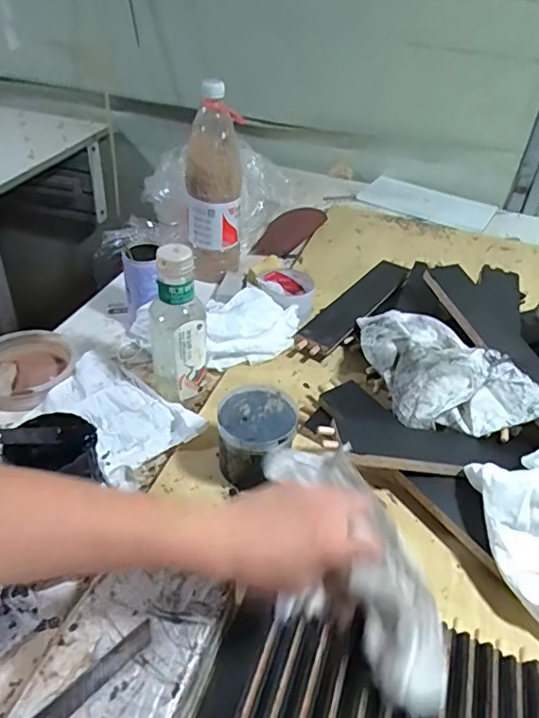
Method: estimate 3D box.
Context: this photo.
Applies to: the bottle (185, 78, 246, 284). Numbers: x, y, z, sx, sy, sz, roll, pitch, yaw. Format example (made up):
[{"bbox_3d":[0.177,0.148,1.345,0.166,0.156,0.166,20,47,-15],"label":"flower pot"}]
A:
[{"bbox_3d":[-0.087,-0.268,0.860,0.082,0.277,0.088,-1,38,-7],"label":"bottle"}]

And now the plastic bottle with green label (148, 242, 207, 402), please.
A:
[{"bbox_3d":[-0.108,-0.038,0.648,0.063,0.199,0.055,-2,38,-8],"label":"plastic bottle with green label"}]

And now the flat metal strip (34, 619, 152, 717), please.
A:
[{"bbox_3d":[-0.119,0.216,0.371,0.016,0.004,0.097,32,45,31],"label":"flat metal strip"}]

